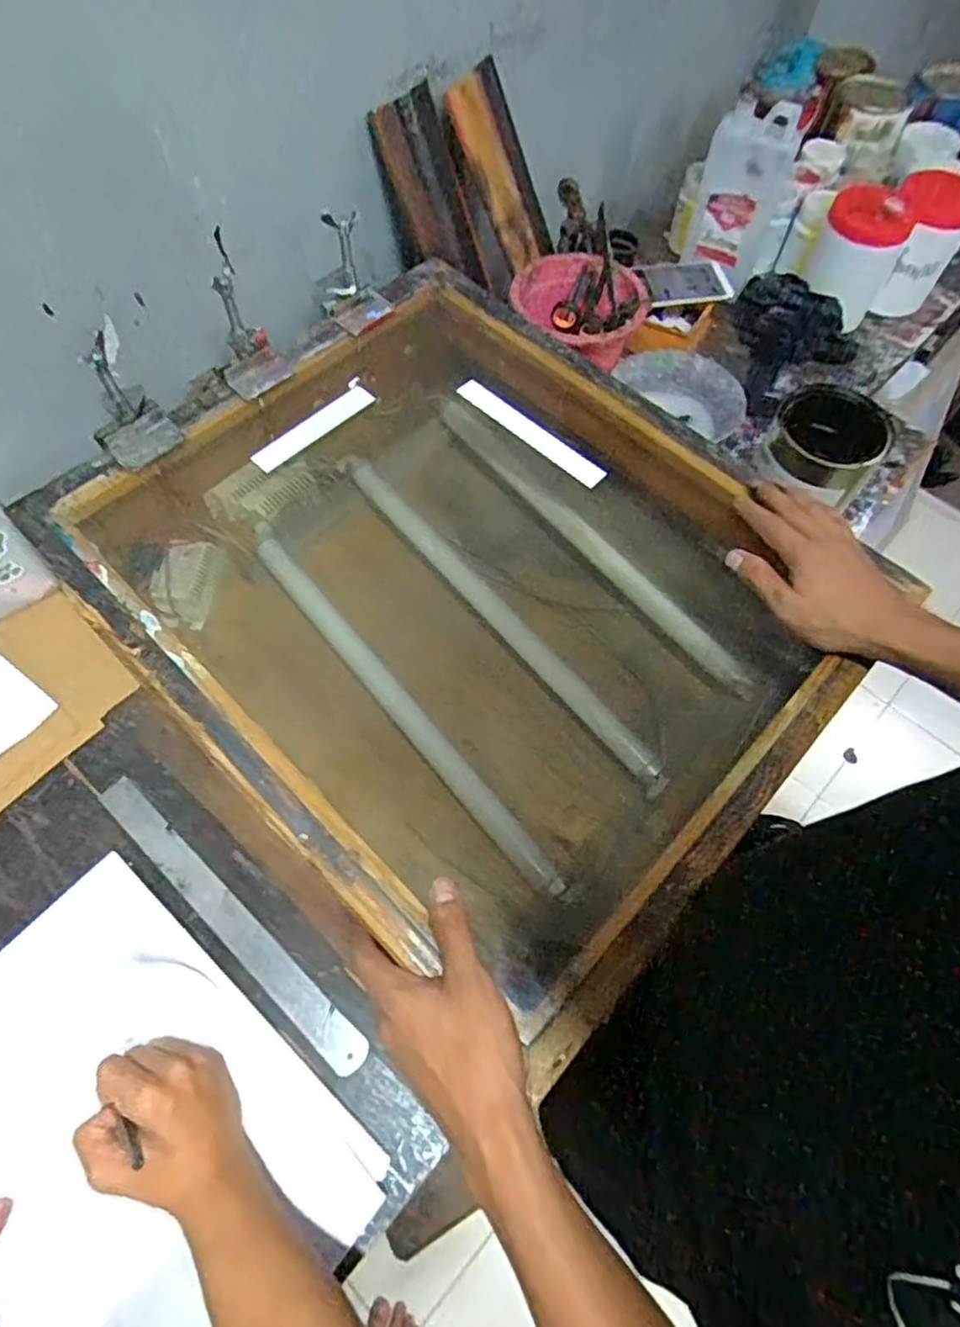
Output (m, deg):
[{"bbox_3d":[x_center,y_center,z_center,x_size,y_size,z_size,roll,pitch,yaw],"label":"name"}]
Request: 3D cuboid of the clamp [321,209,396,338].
[{"bbox_3d":[-0.126,-0.385,0.651,0.059,0.089,0.069,34,66,19],"label":"clamp"}]

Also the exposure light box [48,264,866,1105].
[{"bbox_3d":[-0.028,-0.071,0.617,0.562,0.151,0.478,41,71,18],"label":"exposure light box"}]

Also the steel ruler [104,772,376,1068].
[{"bbox_3d":[-0.218,0.215,0.573,0.327,0.006,0.029,39,61,16],"label":"steel ruler"}]

